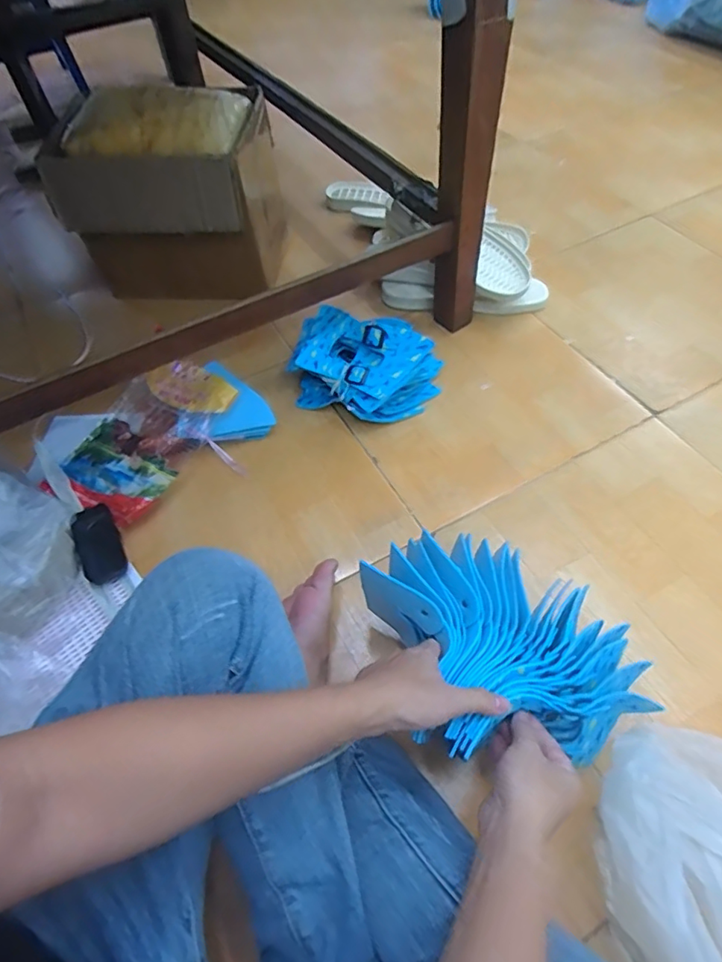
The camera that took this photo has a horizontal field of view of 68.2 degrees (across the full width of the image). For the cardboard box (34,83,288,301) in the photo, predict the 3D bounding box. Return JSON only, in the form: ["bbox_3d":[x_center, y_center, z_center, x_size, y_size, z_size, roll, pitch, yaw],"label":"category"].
[{"bbox_3d":[-0.320,-0.485,0.923,0.314,0.288,0.233,1,56,5],"label":"cardboard box"}]

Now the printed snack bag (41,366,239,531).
[{"bbox_3d":[-0.313,-0.063,0.769,0.180,0.067,0.240,26,61,20],"label":"printed snack bag"}]

